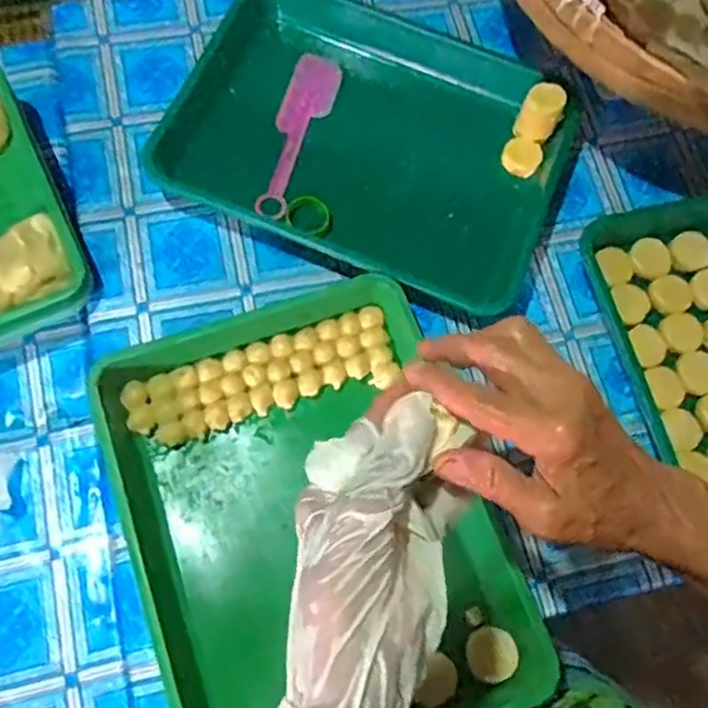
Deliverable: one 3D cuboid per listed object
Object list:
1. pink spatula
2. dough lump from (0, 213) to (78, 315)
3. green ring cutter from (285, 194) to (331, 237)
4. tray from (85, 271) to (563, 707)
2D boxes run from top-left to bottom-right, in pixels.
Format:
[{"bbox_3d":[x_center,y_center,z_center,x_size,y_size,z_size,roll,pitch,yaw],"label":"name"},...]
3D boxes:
[{"bbox_3d":[-0.057,-0.221,0.697,0.050,0.014,0.196,13,71,3],"label":"pink spatula"},{"bbox_3d":[-0.303,-0.078,0.622,0.089,0.033,0.086,-24,74,-10],"label":"dough lump"},{"bbox_3d":[-0.043,-0.130,0.653,0.041,0.016,0.042,-17,72,-7],"label":"green ring cutter"},{"bbox_3d":[-0.033,0.132,0.555,0.278,0.051,0.375,-20,73,-8],"label":"tray"}]

